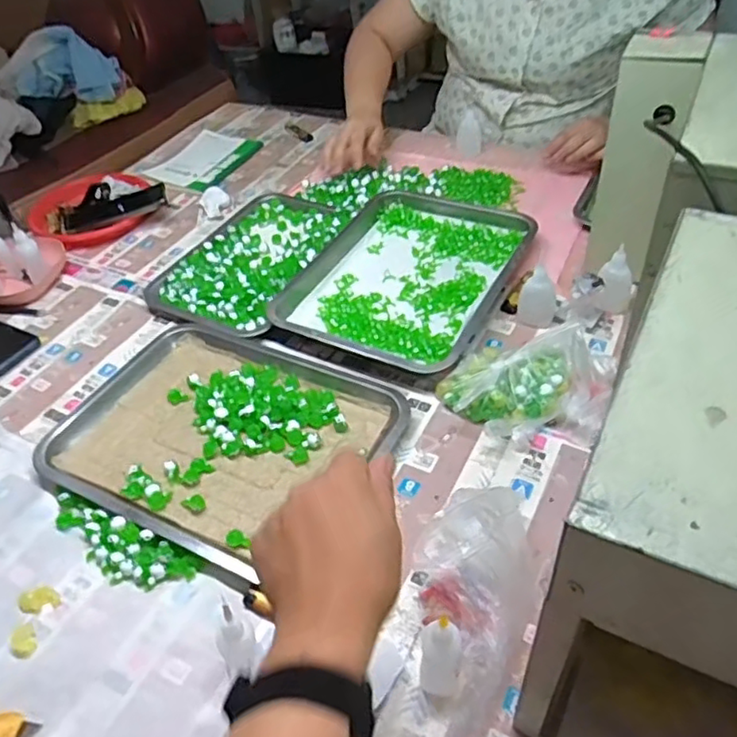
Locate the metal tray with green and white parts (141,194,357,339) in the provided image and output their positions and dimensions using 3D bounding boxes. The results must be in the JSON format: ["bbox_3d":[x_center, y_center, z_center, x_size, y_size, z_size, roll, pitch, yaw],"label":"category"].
[{"bbox_3d":[-0.169,-0.170,0.928,0.199,0.022,0.307,14,49,20],"label":"metal tray with green and white parts"}]

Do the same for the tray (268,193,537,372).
[{"bbox_3d":[0.051,-0.132,0.860,0.257,0.029,0.338,20,52,25],"label":"tray"}]

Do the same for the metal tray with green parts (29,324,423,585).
[{"bbox_3d":[-0.163,0.066,0.703,0.352,0.025,0.267,18,51,23],"label":"metal tray with green parts"}]

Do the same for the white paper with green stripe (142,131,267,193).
[{"bbox_3d":[-0.308,-0.387,1.174,0.158,0.014,0.198,18,51,23],"label":"white paper with green stripe"}]

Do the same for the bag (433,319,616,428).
[{"bbox_3d":[0.160,0.007,0.679,0.156,0.068,0.105,-17,46,-9],"label":"bag"}]

